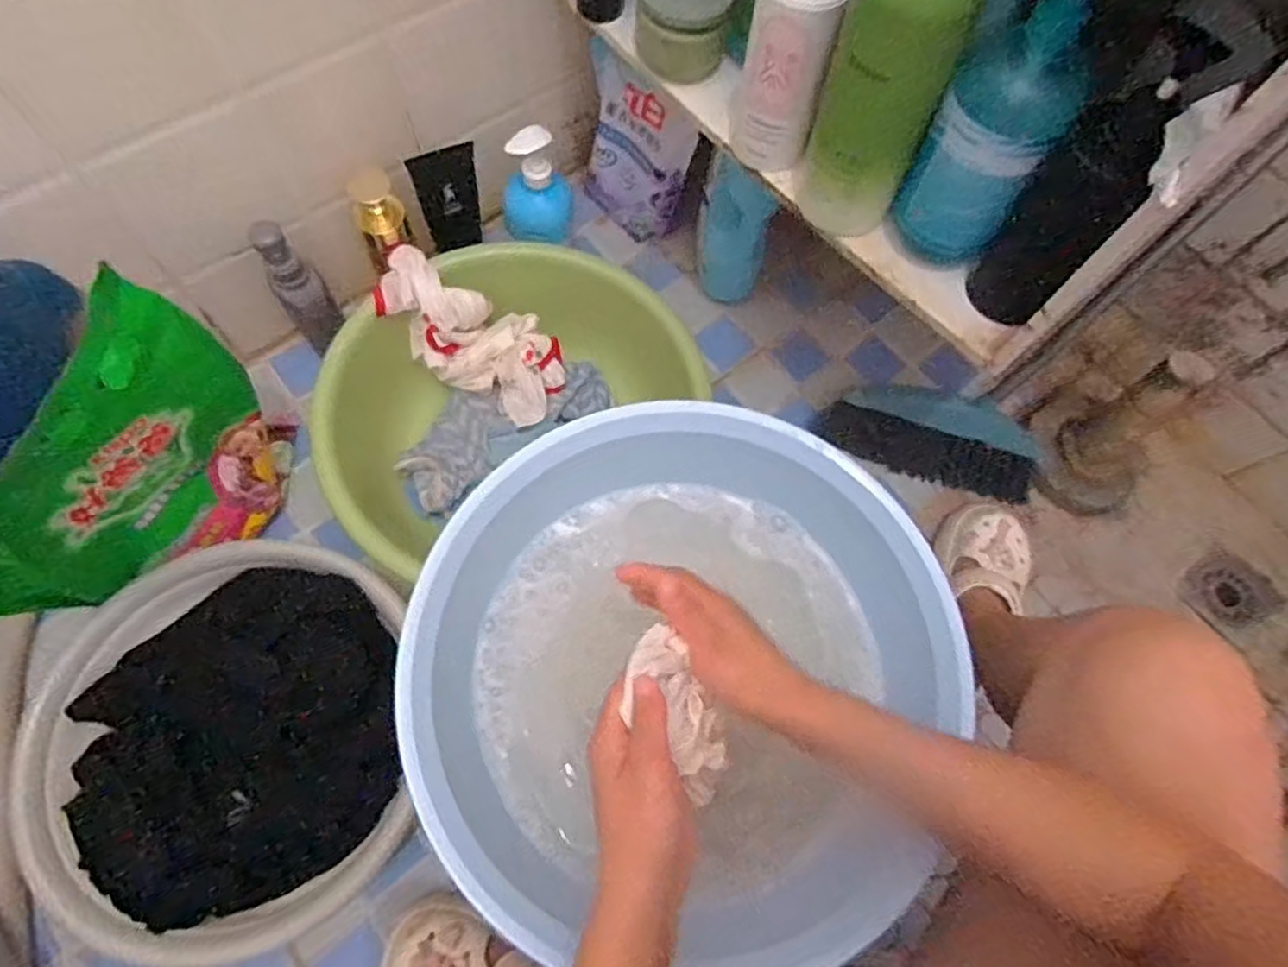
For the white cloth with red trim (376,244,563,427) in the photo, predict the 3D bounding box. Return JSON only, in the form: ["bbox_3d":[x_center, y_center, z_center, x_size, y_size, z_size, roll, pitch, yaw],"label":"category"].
[{"bbox_3d":[-0.195,-0.170,0.765,0.234,0.069,0.111,36,70,-14],"label":"white cloth with red trim"}]

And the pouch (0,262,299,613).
[{"bbox_3d":[-0.439,0.001,0.602,0.059,0.296,0.269,22,69,6],"label":"pouch"}]

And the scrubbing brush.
[{"bbox_3d":[0.361,-0.063,0.836,0.268,0.073,0.092,23,69,7],"label":"scrubbing brush"}]

